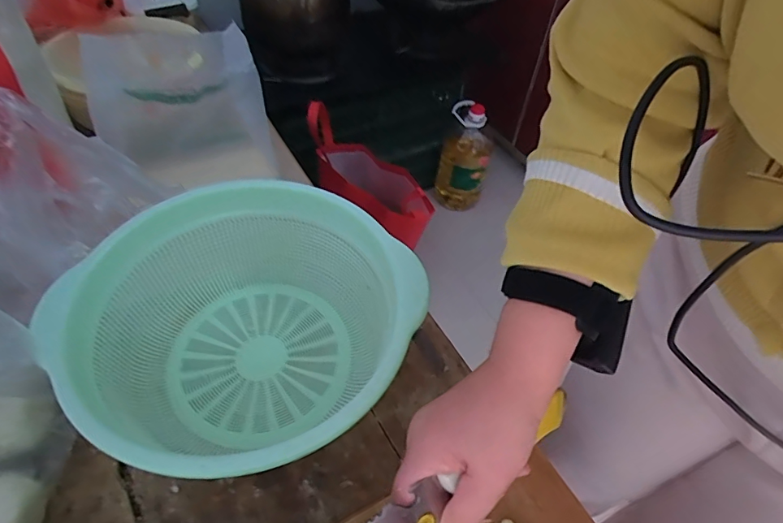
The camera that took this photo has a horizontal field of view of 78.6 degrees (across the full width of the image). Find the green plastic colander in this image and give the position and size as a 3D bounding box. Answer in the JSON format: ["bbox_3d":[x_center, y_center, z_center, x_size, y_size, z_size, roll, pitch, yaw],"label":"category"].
[{"bbox_3d":[-0.126,0.066,0.441,0.264,0.134,0.271,2,49,-3],"label":"green plastic colander"}]

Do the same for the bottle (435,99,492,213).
[{"bbox_3d":[0.237,-0.339,1.549,0.155,0.340,0.164,11,49,5],"label":"bottle"}]

